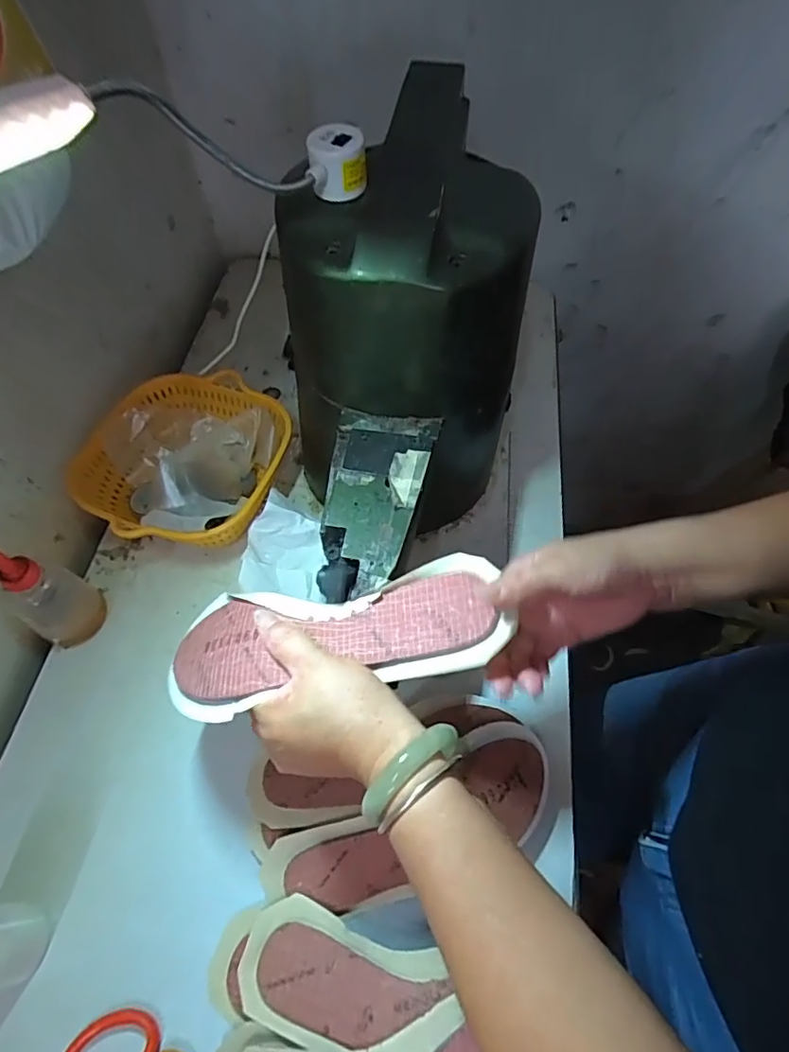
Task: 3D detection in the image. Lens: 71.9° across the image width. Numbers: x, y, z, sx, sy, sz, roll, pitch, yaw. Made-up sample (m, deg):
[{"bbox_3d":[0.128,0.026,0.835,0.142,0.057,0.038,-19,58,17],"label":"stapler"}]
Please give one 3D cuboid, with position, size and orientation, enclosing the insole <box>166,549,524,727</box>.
[{"bbox_3d":[-0.046,0.074,0.368,0.233,0.035,0.082,-11,63,8],"label":"insole"}]

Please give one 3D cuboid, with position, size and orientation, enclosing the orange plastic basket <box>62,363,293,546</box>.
[{"bbox_3d":[-0.229,-0.073,0.596,0.188,0.080,0.207,18,65,8],"label":"orange plastic basket"}]

